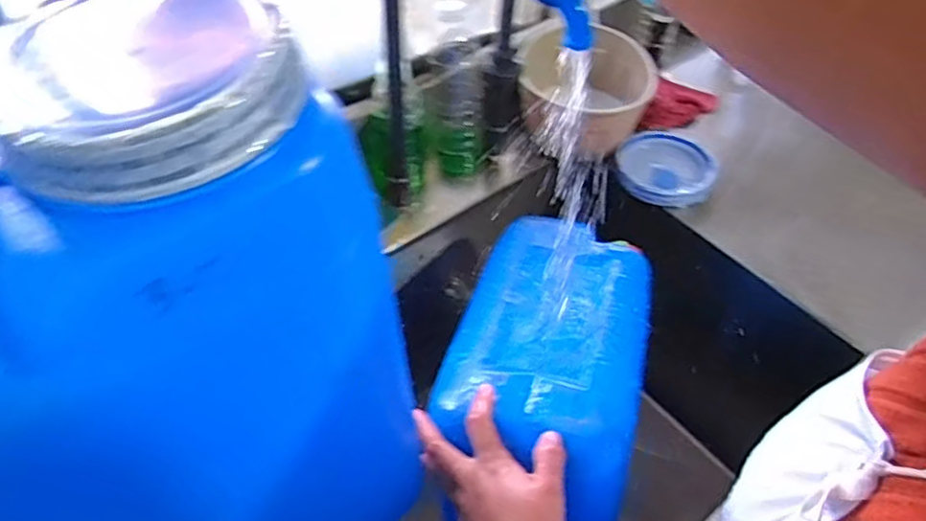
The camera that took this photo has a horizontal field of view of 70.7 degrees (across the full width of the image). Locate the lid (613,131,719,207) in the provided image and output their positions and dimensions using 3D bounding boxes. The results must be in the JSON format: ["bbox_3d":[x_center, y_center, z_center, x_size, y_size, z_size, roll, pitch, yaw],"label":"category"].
[{"bbox_3d":[0.259,-0.118,0.833,0.121,0.016,0.125,1,49,-1],"label":"lid"}]

